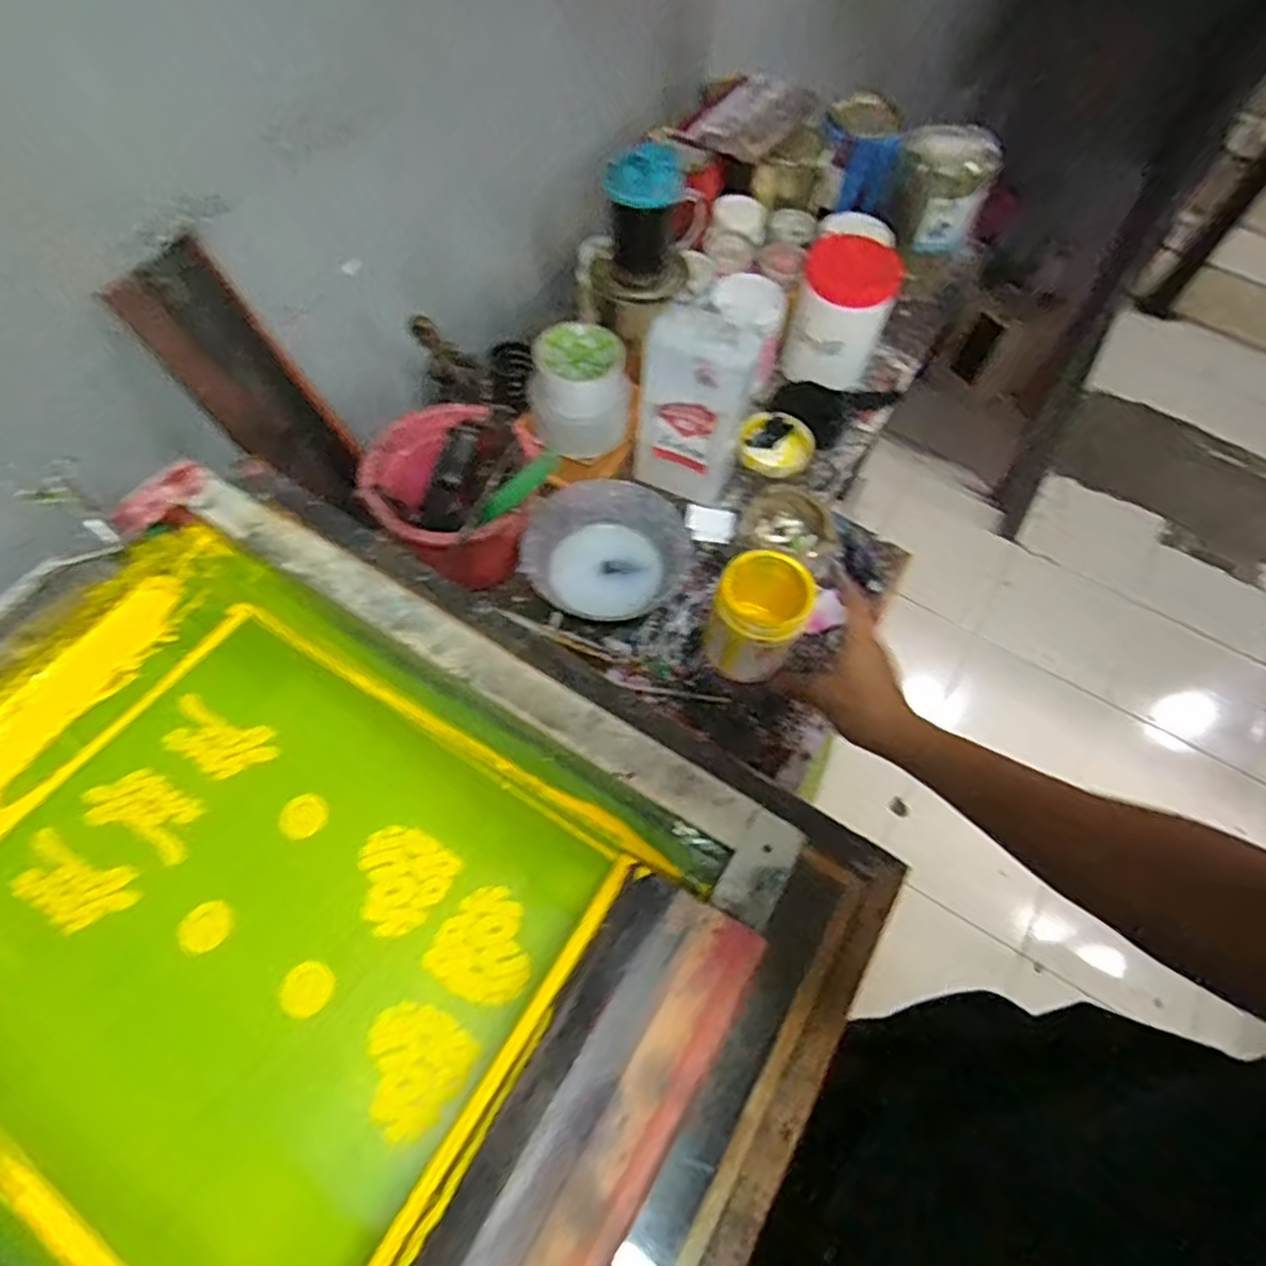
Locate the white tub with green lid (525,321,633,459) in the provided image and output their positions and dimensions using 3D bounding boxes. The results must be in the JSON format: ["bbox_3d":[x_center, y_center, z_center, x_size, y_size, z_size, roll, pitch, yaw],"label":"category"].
[{"bbox_3d":[-0.053,-0.244,0.719,0.104,0.093,0.090,0,62,-3],"label":"white tub with green lid"}]

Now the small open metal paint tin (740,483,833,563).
[{"bbox_3d":[0.160,-0.107,0.740,0.095,0.046,0.080,24,63,10],"label":"small open metal paint tin"}]

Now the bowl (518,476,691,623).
[{"bbox_3d":[-0.028,-0.077,0.702,0.148,0.064,0.142,1,62,-2],"label":"bowl"}]

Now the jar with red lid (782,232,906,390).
[{"bbox_3d":[0.242,-0.374,0.832,0.103,0.148,0.115,21,63,8],"label":"jar with red lid"}]

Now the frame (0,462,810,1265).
[{"bbox_3d":[-0.223,0.150,0.391,0.487,0.048,0.408,30,64,13],"label":"frame"}]

